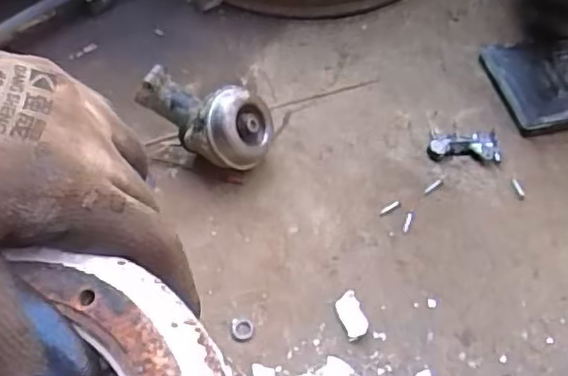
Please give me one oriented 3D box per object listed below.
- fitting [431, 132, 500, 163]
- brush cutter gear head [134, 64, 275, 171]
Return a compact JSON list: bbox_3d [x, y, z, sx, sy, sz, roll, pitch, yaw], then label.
[{"bbox_3d":[0.171,-0.040,0.602,0.065,0.011,0.029,6,53,14],"label":"fitting"},{"bbox_3d":[-0.067,-0.061,0.600,0.115,0.087,0.070,25,59,26],"label":"brush cutter gear head"}]

